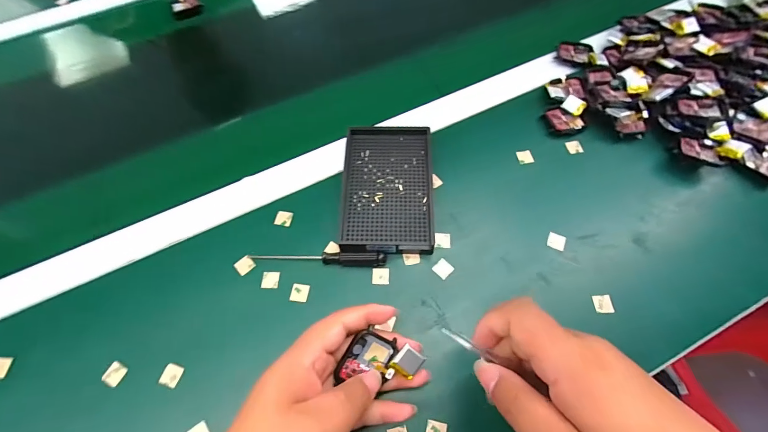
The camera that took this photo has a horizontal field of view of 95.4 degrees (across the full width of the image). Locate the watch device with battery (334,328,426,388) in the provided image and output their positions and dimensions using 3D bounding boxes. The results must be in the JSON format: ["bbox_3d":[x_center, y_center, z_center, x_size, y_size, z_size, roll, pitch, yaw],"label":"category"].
[{"bbox_3d":[-0.002,0.103,0.254,0.058,0.018,0.031,7,63,-6],"label":"watch device with battery"}]

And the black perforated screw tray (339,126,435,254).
[{"bbox_3d":[0.005,-0.029,0.356,0.089,0.024,0.138,0,63,3],"label":"black perforated screw tray"}]

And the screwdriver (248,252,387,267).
[{"bbox_3d":[-0.064,0.039,0.330,0.131,0.012,0.011,3,64,4],"label":"screwdriver"}]

